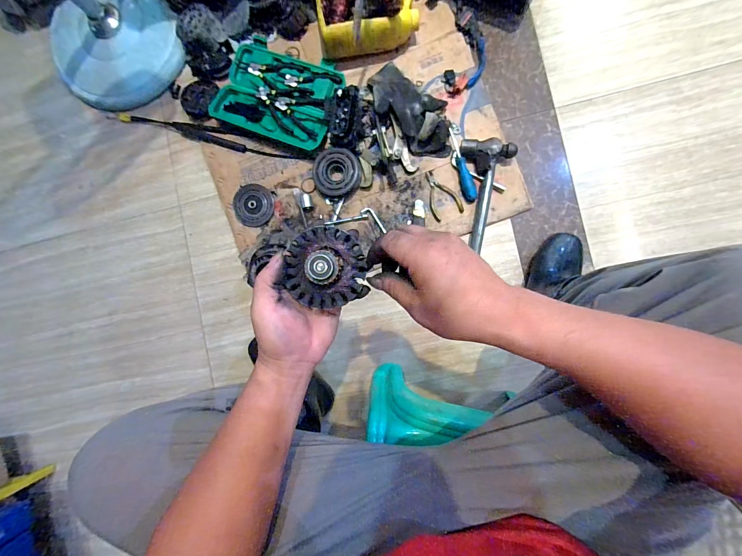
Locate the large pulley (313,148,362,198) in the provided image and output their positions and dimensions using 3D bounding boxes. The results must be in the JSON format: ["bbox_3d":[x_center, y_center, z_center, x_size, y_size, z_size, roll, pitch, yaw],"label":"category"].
[{"bbox_3d":[-0.085,-0.249,0.761,0.111,0.049,0.107,0,89,7],"label":"large pulley"}]

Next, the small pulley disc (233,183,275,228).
[{"bbox_3d":[-0.300,-0.186,0.808,0.103,0.017,0.102,0,89,7],"label":"small pulley disc"}]

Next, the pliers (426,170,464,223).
[{"bbox_3d":[0.165,-0.199,0.751,0.071,0.005,0.120,-24,86,6],"label":"pliers"}]

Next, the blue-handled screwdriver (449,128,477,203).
[{"bbox_3d":[0.211,-0.259,0.733,0.028,0.028,0.171,-16,87,7],"label":"blue-handled screwdriver"}]

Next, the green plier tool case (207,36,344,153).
[{"bbox_3d":[-0.232,-0.464,0.800,0.311,0.034,0.227,21,91,7],"label":"green plier tool case"}]

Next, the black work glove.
[{"bbox_3d":[0.093,-0.393,0.741,0.258,0.059,0.130,42,94,6],"label":"black work glove"}]

